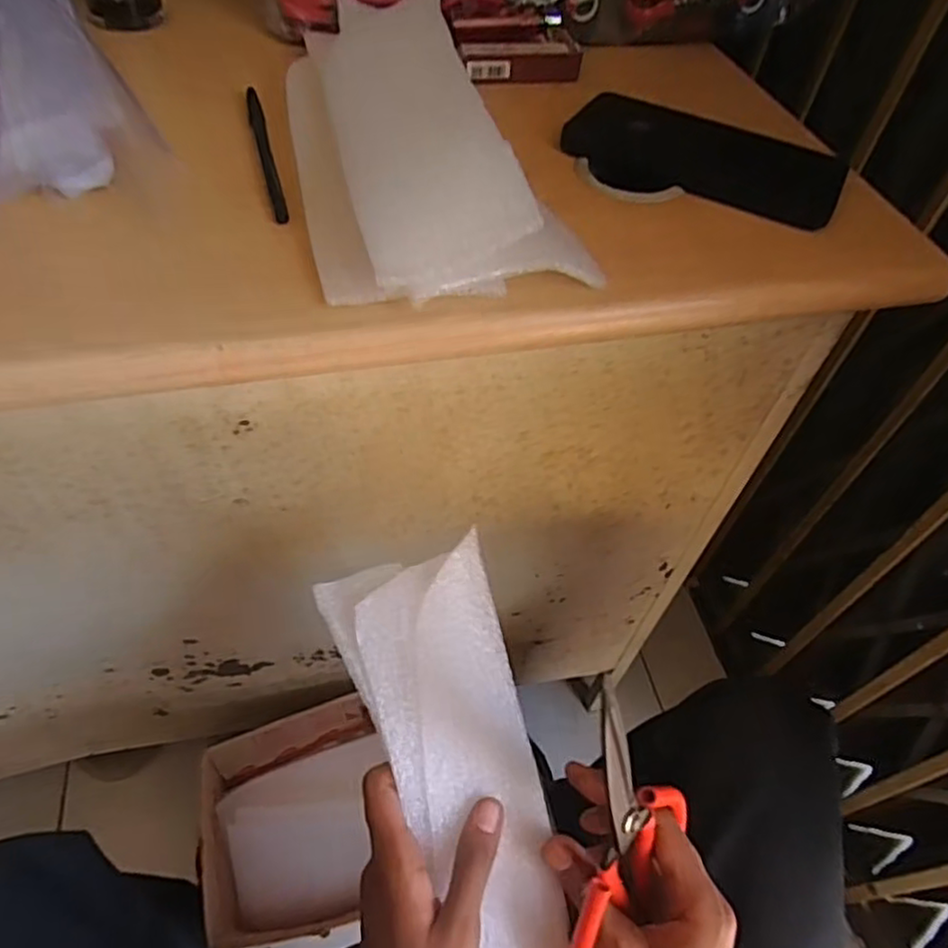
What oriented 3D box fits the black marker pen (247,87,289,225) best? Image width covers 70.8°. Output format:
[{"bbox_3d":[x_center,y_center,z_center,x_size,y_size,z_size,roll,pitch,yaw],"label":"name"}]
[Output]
[{"bbox_3d":[-0.121,-0.187,0.385,0.008,0.006,0.142,-12,54,-14],"label":"black marker pen"}]

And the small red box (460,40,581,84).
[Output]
[{"bbox_3d":[0.032,-0.289,0.466,0.083,0.020,0.028,-10,54,-13],"label":"small red box"}]

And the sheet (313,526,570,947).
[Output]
[{"bbox_3d":[0.001,0.194,0.347,0.084,0.020,0.302,-13,83,-15],"label":"sheet"}]

